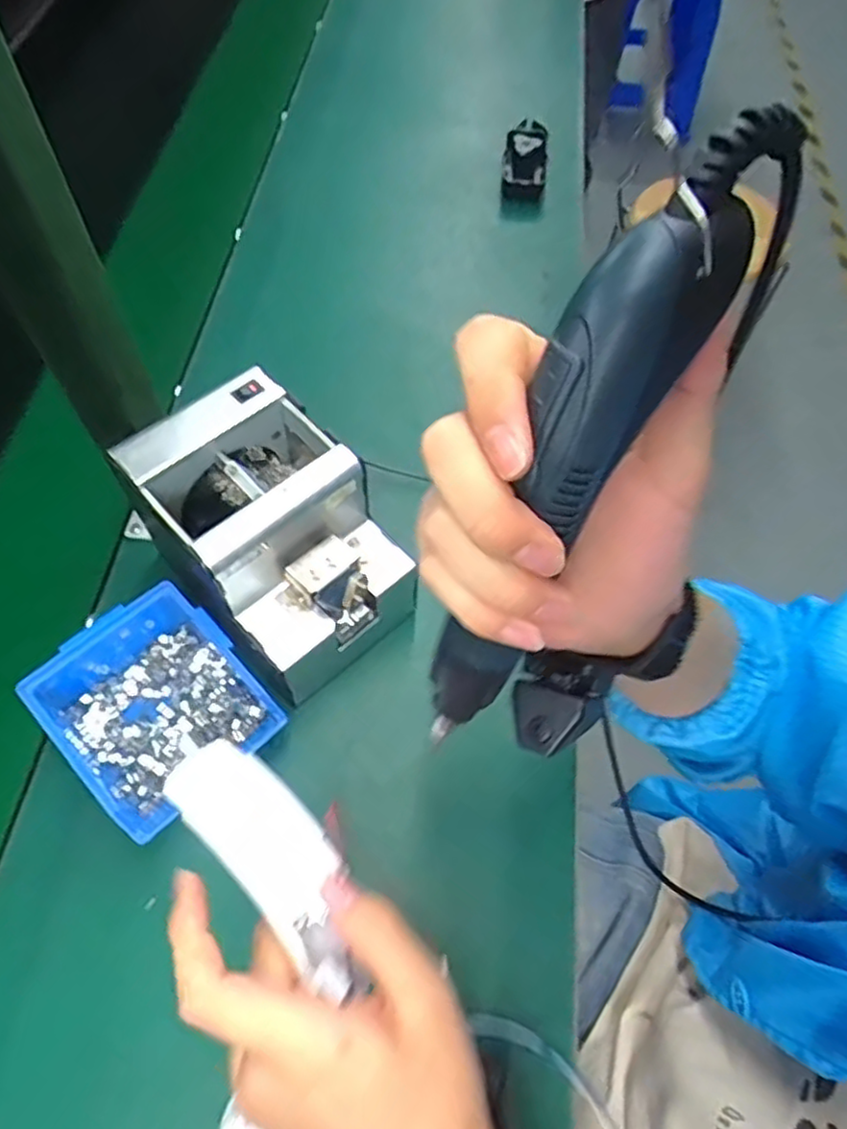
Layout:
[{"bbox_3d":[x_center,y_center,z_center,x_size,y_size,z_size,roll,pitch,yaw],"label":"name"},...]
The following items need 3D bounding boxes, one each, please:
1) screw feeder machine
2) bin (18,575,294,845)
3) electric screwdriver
[{"bbox_3d":[-0.104,-0.019,0.503,0.123,0.137,0.174,-37,69,-20],"label":"screw feeder machine"},{"bbox_3d":[-0.189,0.095,0.489,0.119,0.065,0.148,-39,69,-21],"label":"bin"},{"bbox_3d":[0.042,-0.024,0.228,0.038,0.221,0.034,34,37,17],"label":"electric screwdriver"}]

